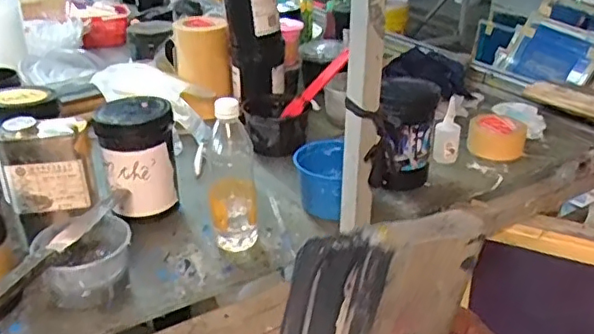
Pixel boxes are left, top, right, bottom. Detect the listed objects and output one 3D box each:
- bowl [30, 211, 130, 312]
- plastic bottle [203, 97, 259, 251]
[{"bbox_3d":[-0.266,0.120,0.742,0.114,0.070,0.101,-9,28,-19],"label":"bowl"},{"bbox_3d":[-0.089,0.011,0.798,0.064,0.210,0.054,-2,26,-5],"label":"plastic bottle"}]

